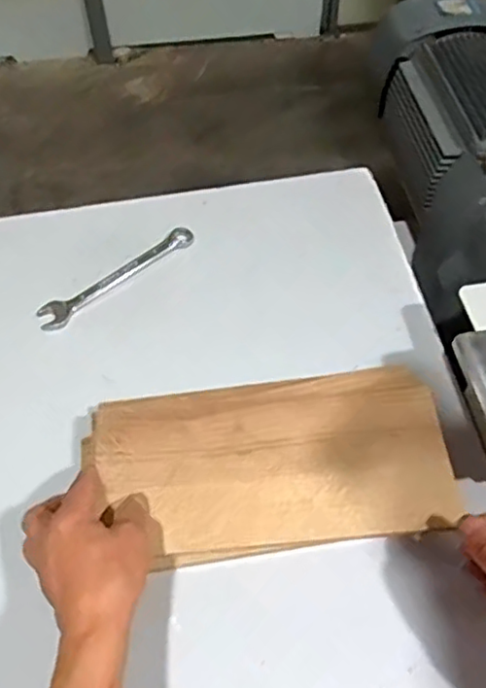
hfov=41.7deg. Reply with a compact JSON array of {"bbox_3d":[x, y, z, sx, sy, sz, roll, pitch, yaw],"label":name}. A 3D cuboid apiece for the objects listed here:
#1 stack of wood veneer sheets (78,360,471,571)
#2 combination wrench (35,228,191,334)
[{"bbox_3d":[0.024,0.095,0.546,0.293,0.022,0.156,-6,56,-3],"label":"stack of wood veneer sheets"},{"bbox_3d":[-0.139,-0.078,0.719,0.199,0.013,0.030,-35,74,-19],"label":"combination wrench"}]

